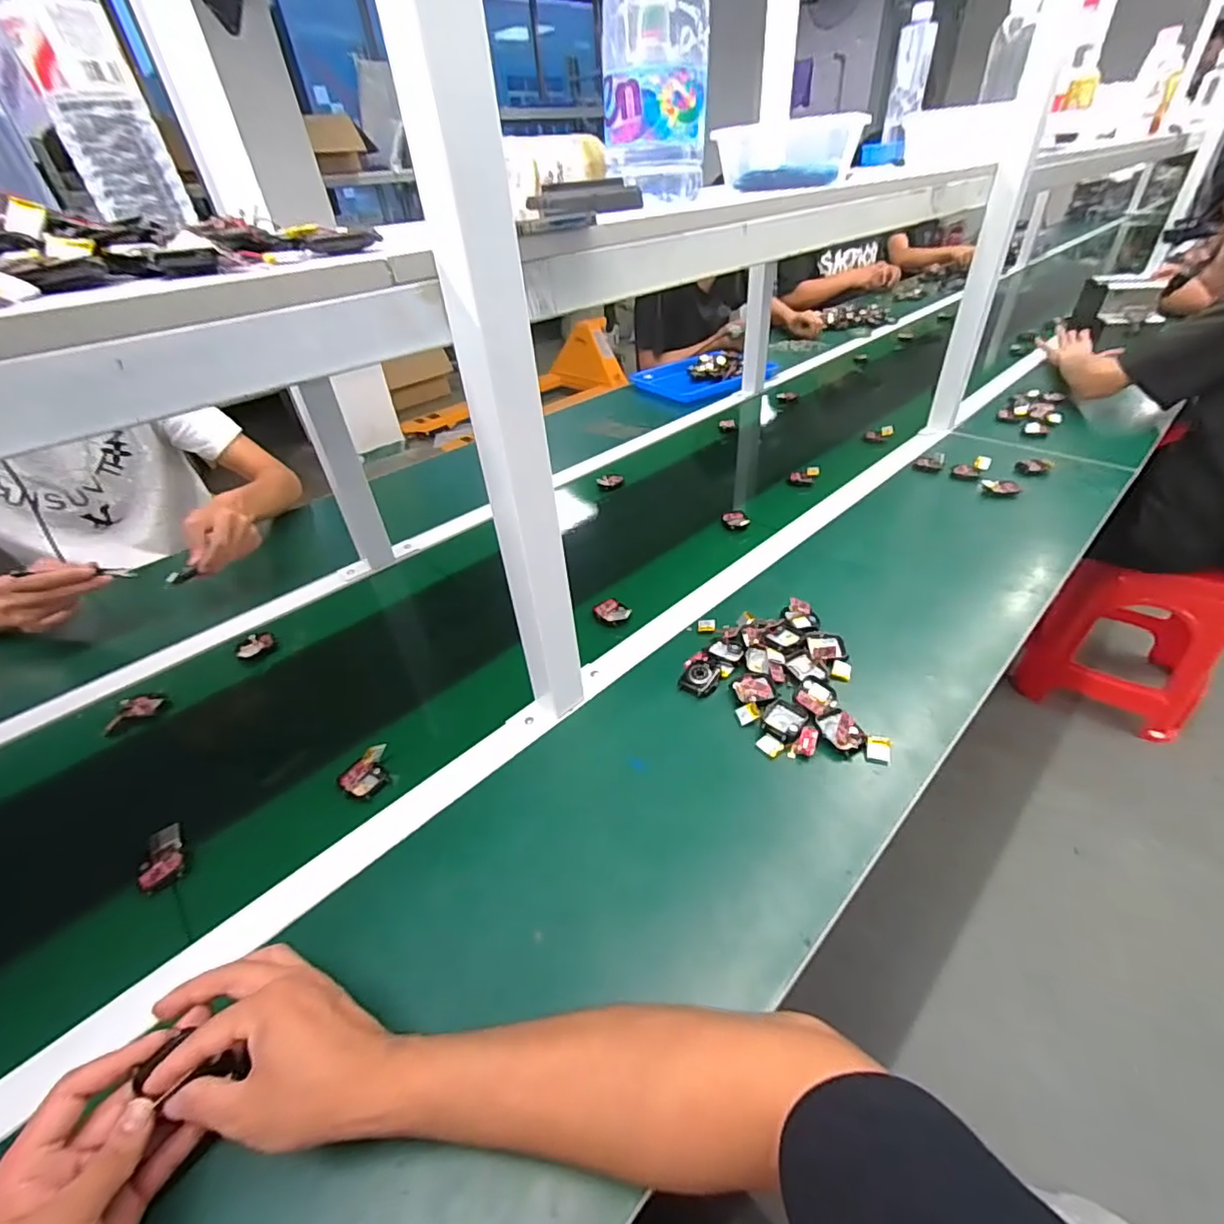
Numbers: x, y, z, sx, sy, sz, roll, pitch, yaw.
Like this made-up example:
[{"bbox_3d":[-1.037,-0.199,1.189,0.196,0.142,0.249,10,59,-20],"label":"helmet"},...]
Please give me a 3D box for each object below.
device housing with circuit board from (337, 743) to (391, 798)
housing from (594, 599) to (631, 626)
[{"bbox_3d":[-0.240,0.158,0.546,0.050,0.031,0.039,-29,45,-27],"label":"device housing with circuit board"},{"bbox_3d":[0.000,0.001,0.729,0.045,0.022,0.041,-8,39,-4],"label":"housing"}]

